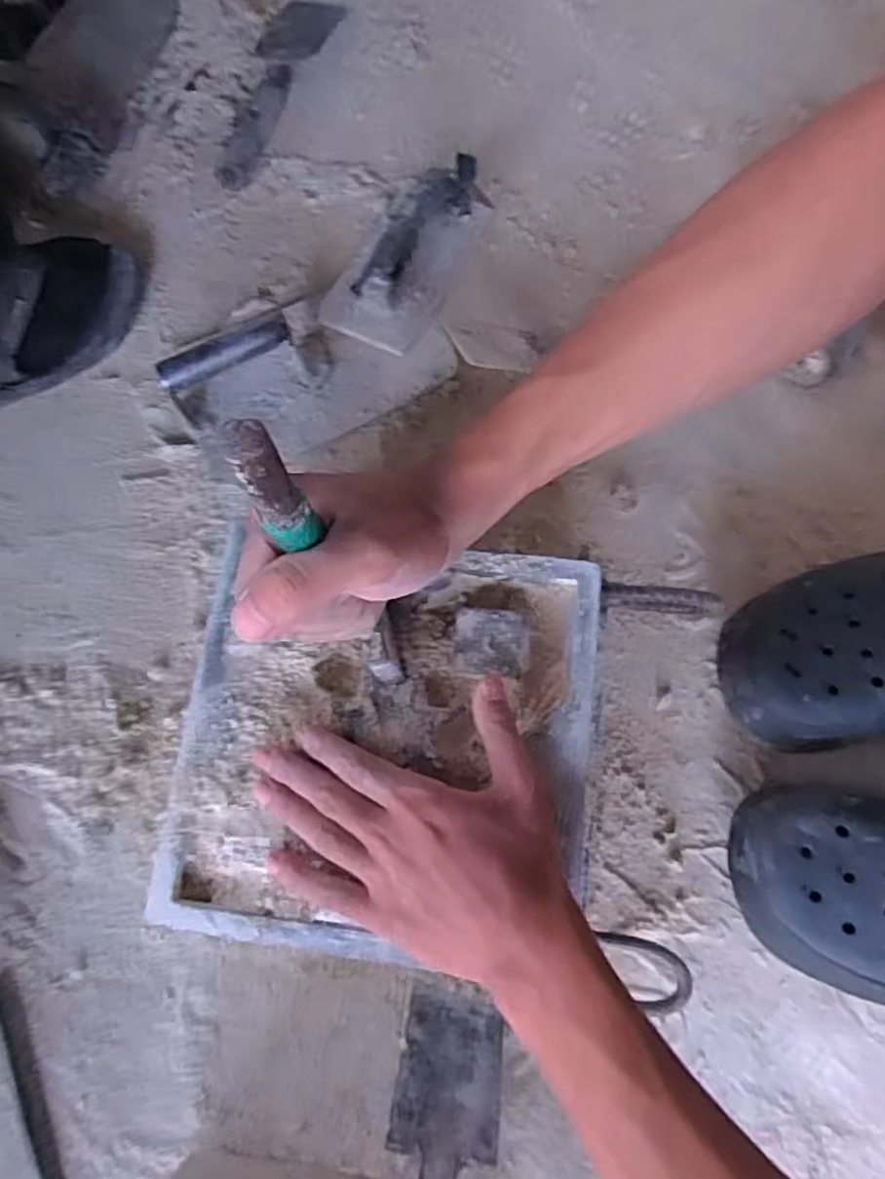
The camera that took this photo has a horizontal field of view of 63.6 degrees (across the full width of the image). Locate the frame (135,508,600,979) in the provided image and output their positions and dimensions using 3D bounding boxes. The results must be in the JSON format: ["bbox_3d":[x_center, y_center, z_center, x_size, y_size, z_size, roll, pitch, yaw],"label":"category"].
[{"bbox_3d":[-0.033,0.082,0.404,0.228,0.031,0.221,7,75,0],"label":"frame"}]

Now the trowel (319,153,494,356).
[{"bbox_3d":[-0.027,-0.298,0.612,0.091,0.075,0.185,25,76,5],"label":"trowel"}]

